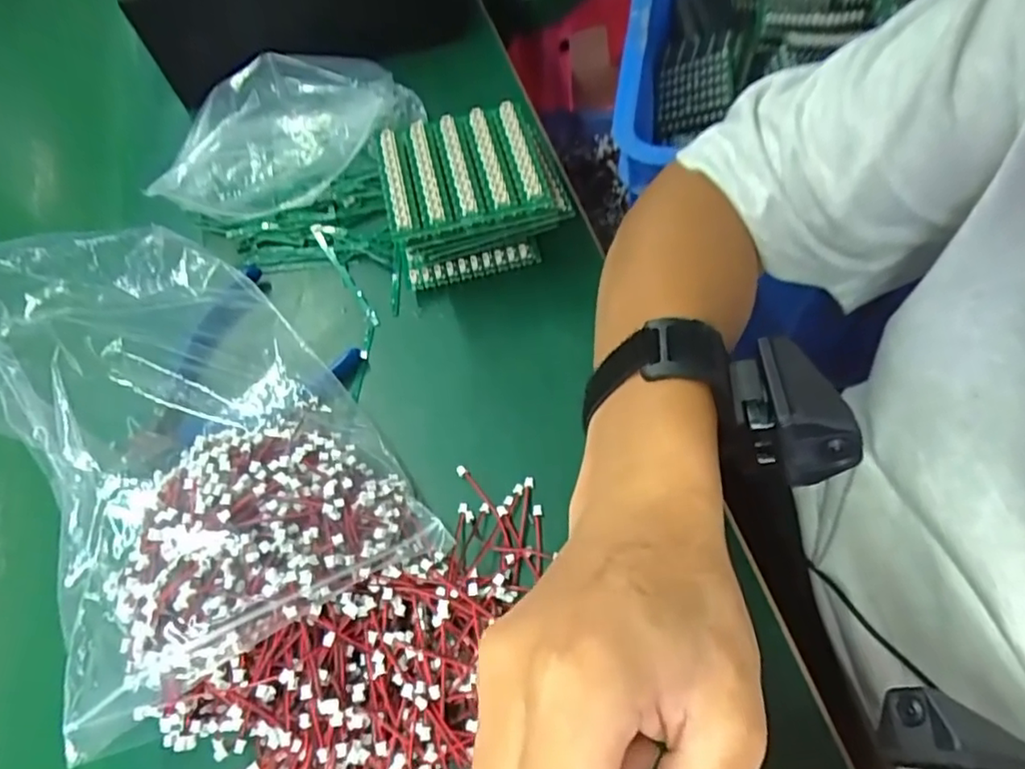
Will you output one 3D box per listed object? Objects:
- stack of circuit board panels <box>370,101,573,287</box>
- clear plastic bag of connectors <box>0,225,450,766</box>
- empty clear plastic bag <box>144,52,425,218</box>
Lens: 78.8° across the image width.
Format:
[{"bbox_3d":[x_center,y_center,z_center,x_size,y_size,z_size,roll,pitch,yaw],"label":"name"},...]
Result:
[{"bbox_3d":[-0.022,-0.113,0.377,0.104,0.062,0.082,-16,61,0],"label":"stack of circuit board panels"},{"bbox_3d":[-0.162,0.022,0.290,0.153,0.118,0.217,-36,63,-11],"label":"clear plastic bag of connectors"},{"bbox_3d":[-0.143,-0.171,0.415,0.178,0.064,0.075,-34,63,-10],"label":"empty clear plastic bag"}]

